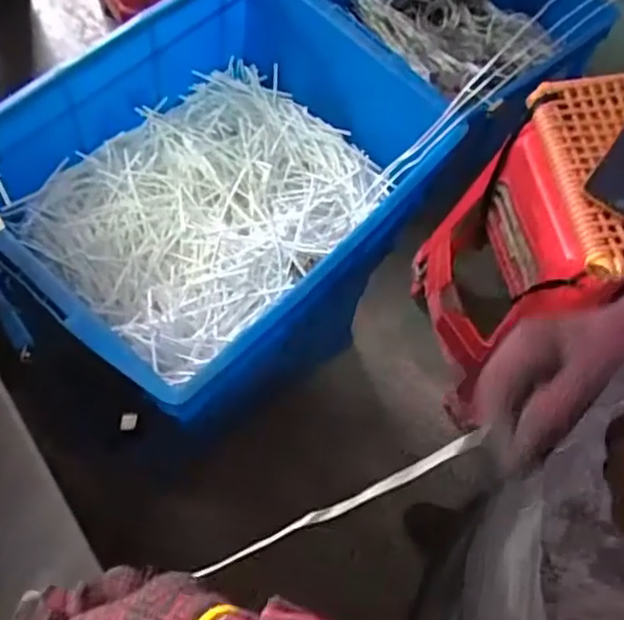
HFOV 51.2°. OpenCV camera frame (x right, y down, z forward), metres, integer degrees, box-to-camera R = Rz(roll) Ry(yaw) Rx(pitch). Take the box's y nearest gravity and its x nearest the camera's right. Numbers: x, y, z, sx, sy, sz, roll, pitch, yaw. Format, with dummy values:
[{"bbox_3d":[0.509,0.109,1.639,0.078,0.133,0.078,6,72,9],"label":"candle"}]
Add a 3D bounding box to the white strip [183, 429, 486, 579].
[{"bbox_3d":[0.021,0.118,0.399,0.192,0.011,0.010,-25,69,-4],"label":"white strip"}]

